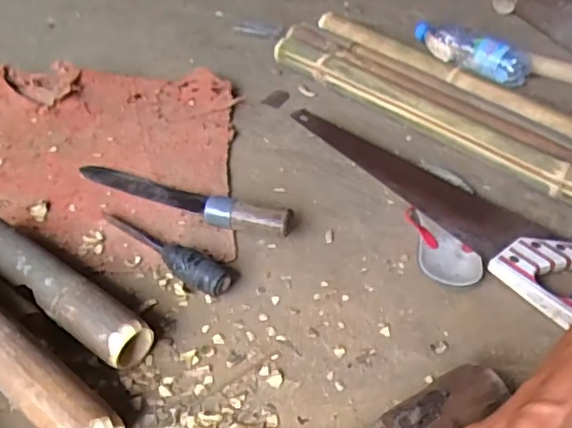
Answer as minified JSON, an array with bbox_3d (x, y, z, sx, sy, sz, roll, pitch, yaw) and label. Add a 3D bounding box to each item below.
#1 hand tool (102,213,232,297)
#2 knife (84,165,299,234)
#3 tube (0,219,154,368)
[{"bbox_3d":[-0.146,0.039,0.725,0.206,0.034,0.039,33,49,30],"label":"hand tool"},{"bbox_3d":[-0.141,-0.031,0.794,0.330,0.050,0.048,19,43,17],"label":"knife"},{"bbox_3d":[-0.263,0.074,0.649,0.278,0.055,0.055,27,46,25],"label":"tube"}]

